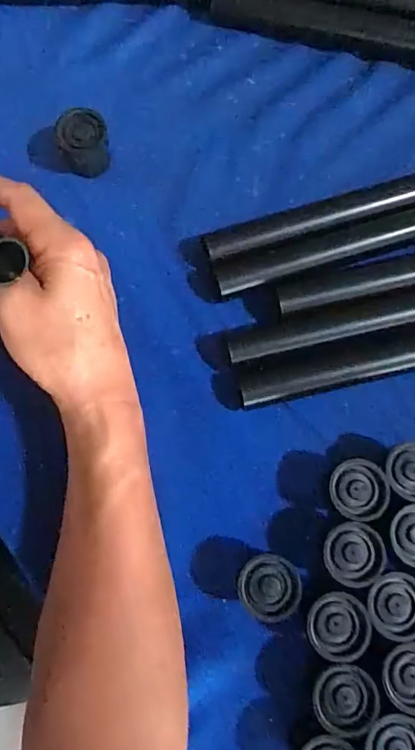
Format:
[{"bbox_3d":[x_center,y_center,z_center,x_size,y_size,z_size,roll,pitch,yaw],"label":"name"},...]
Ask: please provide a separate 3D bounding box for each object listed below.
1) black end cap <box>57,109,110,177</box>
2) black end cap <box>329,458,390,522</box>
[{"bbox_3d":[-0.088,-0.164,0.350,0.035,0.030,0.037,0,78,-1],"label":"black end cap"},{"bbox_3d":[0.089,0.070,0.300,0.033,0.032,0.034,0,78,-1],"label":"black end cap"}]

